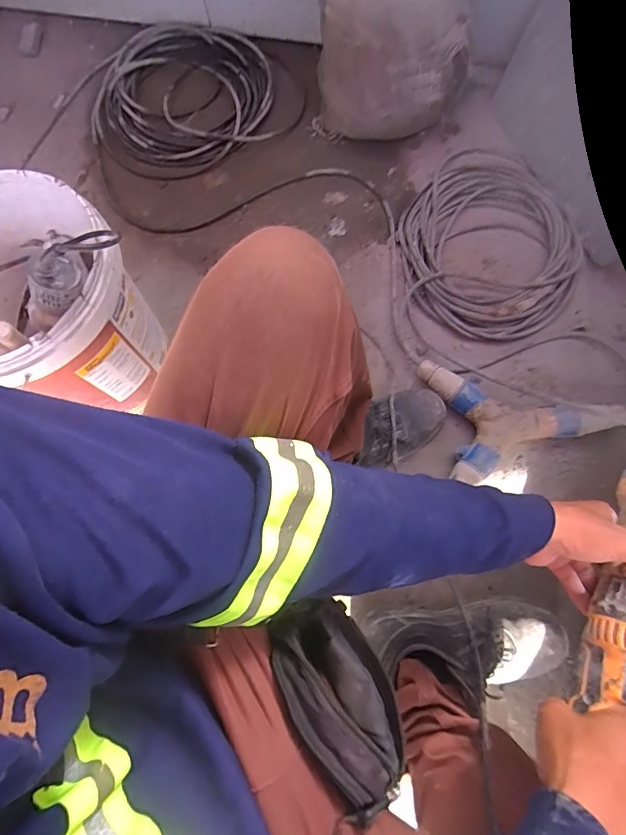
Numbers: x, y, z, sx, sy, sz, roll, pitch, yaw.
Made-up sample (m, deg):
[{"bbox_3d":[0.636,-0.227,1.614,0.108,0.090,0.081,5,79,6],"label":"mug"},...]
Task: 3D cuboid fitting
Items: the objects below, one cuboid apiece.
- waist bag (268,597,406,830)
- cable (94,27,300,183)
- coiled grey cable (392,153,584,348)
[{"bbox_3d":[0.023,0.217,0.345,0.039,0.092,0.156,-35,74,34],"label":"waist bag"},{"bbox_3d":[-0.291,-0.773,1.045,0.467,0.067,0.440,-18,70,-5],"label":"cable"},{"bbox_3d":[0.340,-0.362,0.880,0.324,0.045,0.437,-7,70,0],"label":"coiled grey cable"}]

